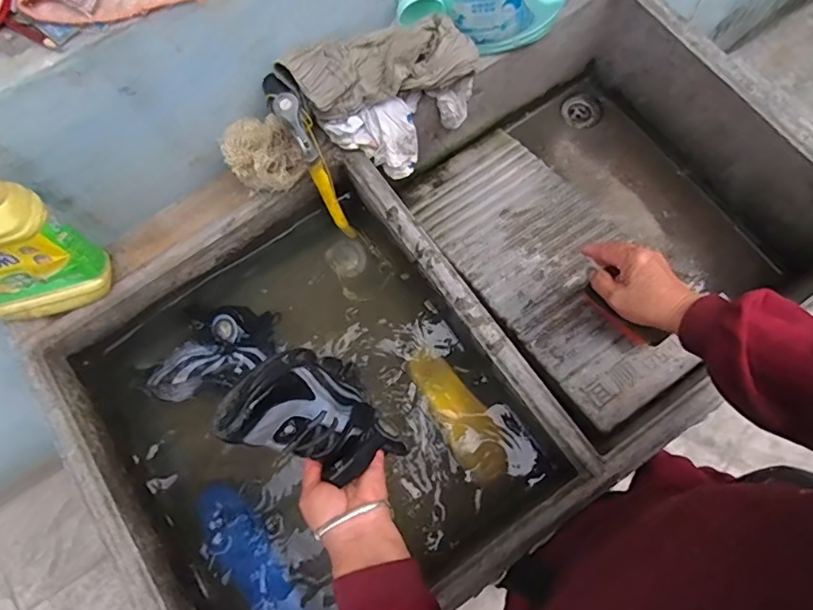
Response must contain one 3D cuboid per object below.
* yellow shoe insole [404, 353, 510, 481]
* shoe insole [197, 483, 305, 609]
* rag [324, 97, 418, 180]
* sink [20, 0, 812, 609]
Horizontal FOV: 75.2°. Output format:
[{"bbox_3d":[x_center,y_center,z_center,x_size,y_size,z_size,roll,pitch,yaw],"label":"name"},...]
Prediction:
[{"bbox_3d":[0.069,0.139,0.685,0.062,0.009,0.179,-28,74,-5],"label":"yellow shoe insole"},{"bbox_3d":[-0.193,0.316,0.653,0.060,0.017,0.204,-36,75,-7],"label":"shoe insole"},{"bbox_3d":[-0.035,-0.216,0.711,0.118,0.088,0.066,-23,73,-3],"label":"rag"},{"bbox_3d":[0.066,0.013,0.725,0.965,0.179,0.551,-34,74,-6],"label":"sink"}]

